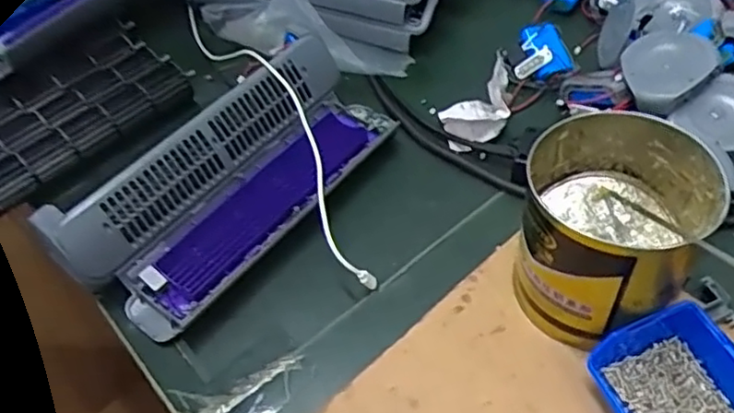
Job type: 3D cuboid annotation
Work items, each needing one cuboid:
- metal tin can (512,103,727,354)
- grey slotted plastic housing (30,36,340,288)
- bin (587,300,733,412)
[{"bbox_3d":[0.169,0.018,0.467,0.115,0.118,0.123,20,55,21],"label":"metal tin can"},{"bbox_3d":[-0.146,-0.052,0.595,0.300,0.068,0.040,-42,28,-25],"label":"grey slotted plastic housing"},{"bbox_3d":[0.209,0.126,0.424,0.085,0.050,0.111,-20,51,-10],"label":"bin"}]

